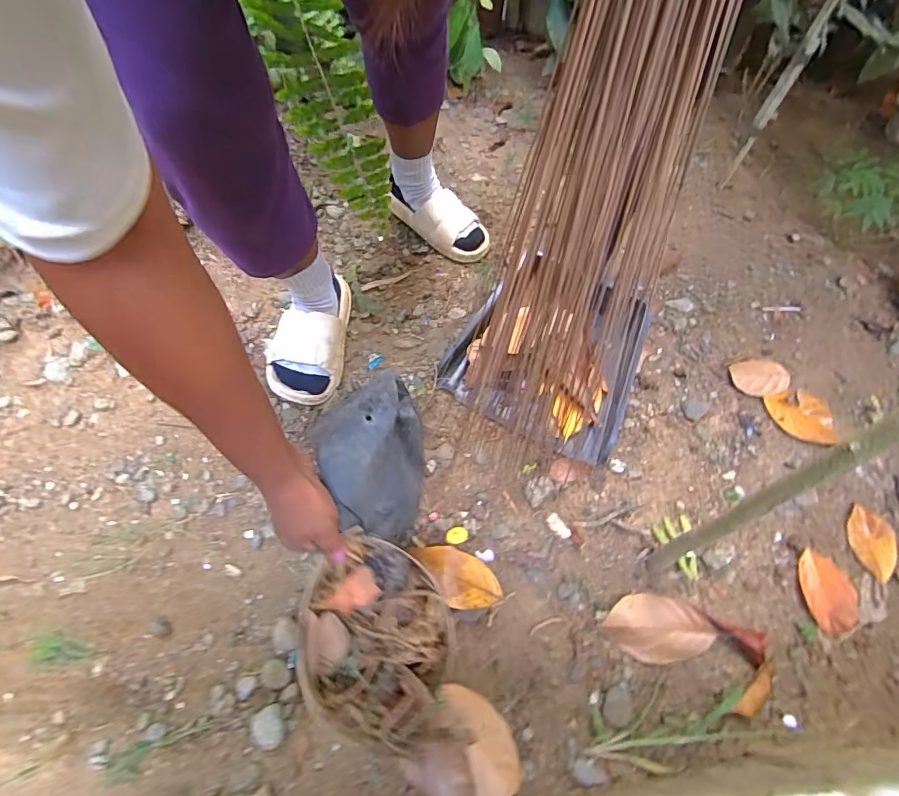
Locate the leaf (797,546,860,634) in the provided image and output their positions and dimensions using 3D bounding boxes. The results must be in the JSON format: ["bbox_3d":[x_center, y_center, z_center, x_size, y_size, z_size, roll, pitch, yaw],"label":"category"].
[{"bbox_3d":[0.478,0.243,0.561,0.071,0.009,0.095,-8,63,-11],"label":"leaf"}]

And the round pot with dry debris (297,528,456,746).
[{"bbox_3d":[-0.070,0.213,0.407,0.138,0.049,0.156,-7,65,-7],"label":"round pot with dry debris"}]

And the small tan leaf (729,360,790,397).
[{"bbox_3d":[0.474,-0.031,0.683,0.082,0.020,0.062,5,61,-4],"label":"small tan leaf"}]

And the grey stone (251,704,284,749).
[{"bbox_3d":[-0.190,0.345,0.465,0.031,0.012,0.037,-22,67,-18],"label":"grey stone"}]

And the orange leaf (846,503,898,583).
[{"bbox_3d":[0.563,0.192,0.591,0.052,0.016,0.091,-1,65,-4],"label":"orange leaf"}]

